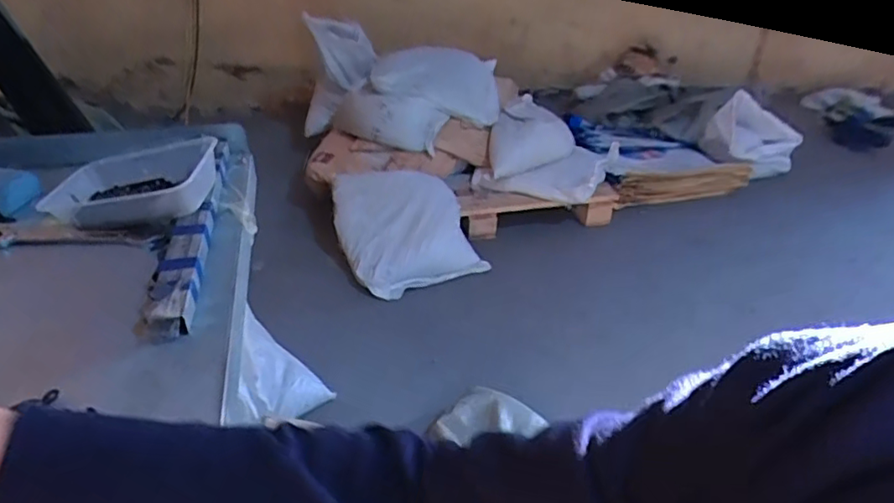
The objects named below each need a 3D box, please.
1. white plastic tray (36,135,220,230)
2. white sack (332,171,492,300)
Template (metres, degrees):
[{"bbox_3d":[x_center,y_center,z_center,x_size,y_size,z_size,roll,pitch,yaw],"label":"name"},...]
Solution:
[{"bbox_3d":[-0.316,-0.070,0.619,0.160,0.044,0.119,-1,39,13],"label":"white plastic tray"},{"bbox_3d":[-0.114,-0.067,1.907,0.437,0.138,0.416,-5,74,-26],"label":"white sack"}]

